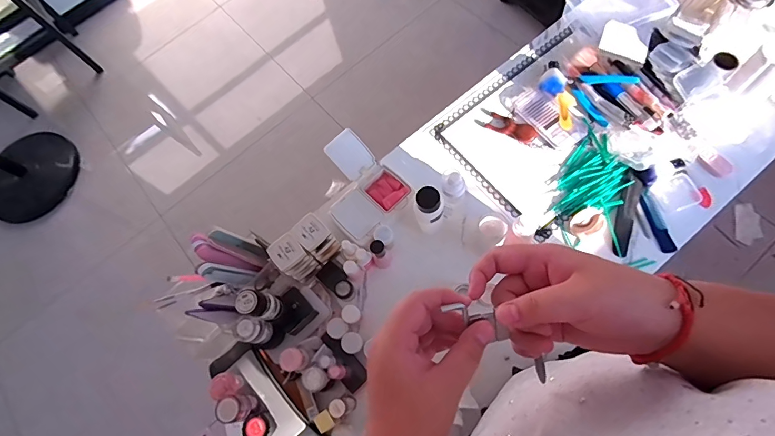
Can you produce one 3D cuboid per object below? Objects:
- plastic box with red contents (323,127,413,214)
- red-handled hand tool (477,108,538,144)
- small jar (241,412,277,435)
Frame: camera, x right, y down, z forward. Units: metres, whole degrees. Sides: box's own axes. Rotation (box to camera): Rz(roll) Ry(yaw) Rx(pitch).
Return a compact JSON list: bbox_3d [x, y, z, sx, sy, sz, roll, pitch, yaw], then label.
[{"bbox_3d":[-0.032,-0.080,0.721,0.065,0.043,0.170,-44,70,-9],"label":"plastic box with red contents"},{"bbox_3d":[0.218,-0.171,0.753,0.110,0.020,0.038,31,73,13],"label":"red-handled hand tool"},{"bbox_3d":[-0.175,0.287,0.560,0.037,0.032,0.034,-3,69,7],"label":"small jar"}]

